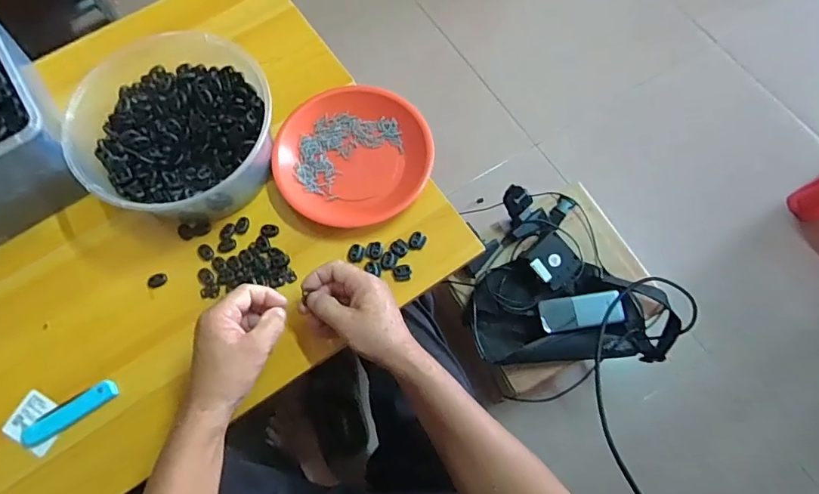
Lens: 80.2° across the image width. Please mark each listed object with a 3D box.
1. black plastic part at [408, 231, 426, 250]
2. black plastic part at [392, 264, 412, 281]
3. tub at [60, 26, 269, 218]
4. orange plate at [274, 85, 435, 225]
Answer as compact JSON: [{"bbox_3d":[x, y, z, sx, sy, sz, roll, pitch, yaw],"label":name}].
[{"bbox_3d":[0.009,-0.007,0.578,0.019,0.005,0.020,30,73,11],"label":"black plastic part"},{"bbox_3d":[-0.008,0.030,0.565,0.022,0.004,0.019,-13,70,-4],"label":"black plastic part"},{"bbox_3d":[-0.273,-0.144,0.586,0.214,0.095,0.214,0,70,1],"label":"tub"},{"bbox_3d":[-0.069,-0.115,0.609,0.188,0.030,0.176,0,70,1],"label":"orange plate"}]

